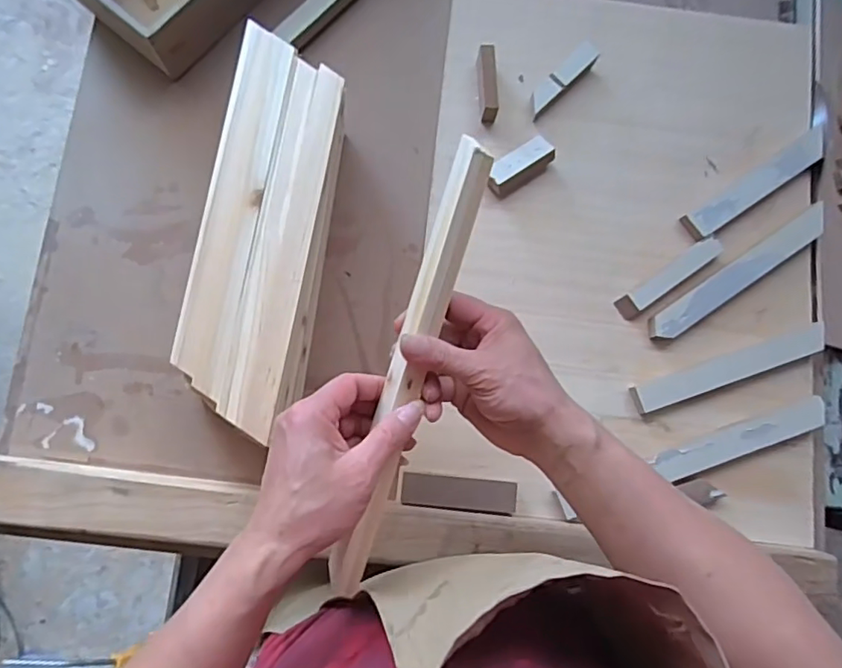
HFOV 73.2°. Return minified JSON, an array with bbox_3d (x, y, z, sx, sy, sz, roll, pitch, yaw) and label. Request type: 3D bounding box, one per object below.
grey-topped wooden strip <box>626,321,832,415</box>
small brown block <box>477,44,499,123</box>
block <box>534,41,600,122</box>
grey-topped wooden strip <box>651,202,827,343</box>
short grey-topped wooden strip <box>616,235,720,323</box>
[{"bbox_3d":[0.321,0.035,0.585,0.217,0.009,0.029,-18,82,-5],"label":"grey-topped wooden strip"},{"bbox_3d":[0.073,-0.274,0.616,0.016,0.032,0.078,-3,81,-2],"label":"small brown block"},{"bbox_3d":[0.157,-0.283,0.629,0.024,0.012,0.106,44,82,5],"label":"block"},{"bbox_3d":[0.342,-0.064,0.605,0.242,0.014,0.032,-33,83,-7],"label":"grey-topped wooden strip"},{"bbox_3d":[0.263,-0.060,0.600,0.131,0.011,0.026,-34,83,-7],"label":"short grey-topped wooden strip"}]

